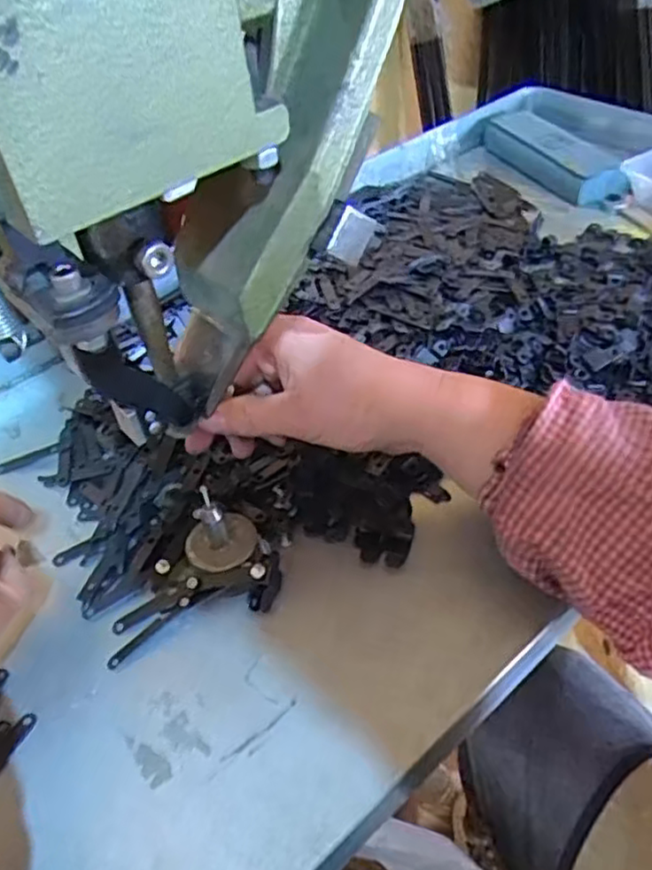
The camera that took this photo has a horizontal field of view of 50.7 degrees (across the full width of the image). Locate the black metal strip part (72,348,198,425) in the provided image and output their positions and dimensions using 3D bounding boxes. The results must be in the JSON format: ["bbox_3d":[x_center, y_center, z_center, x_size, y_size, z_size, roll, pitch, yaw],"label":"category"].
[{"bbox_3d":[-0.078,-0.019,0.287,0.017,0.063,0.004,-48,51,8],"label":"black metal strip part"}]

